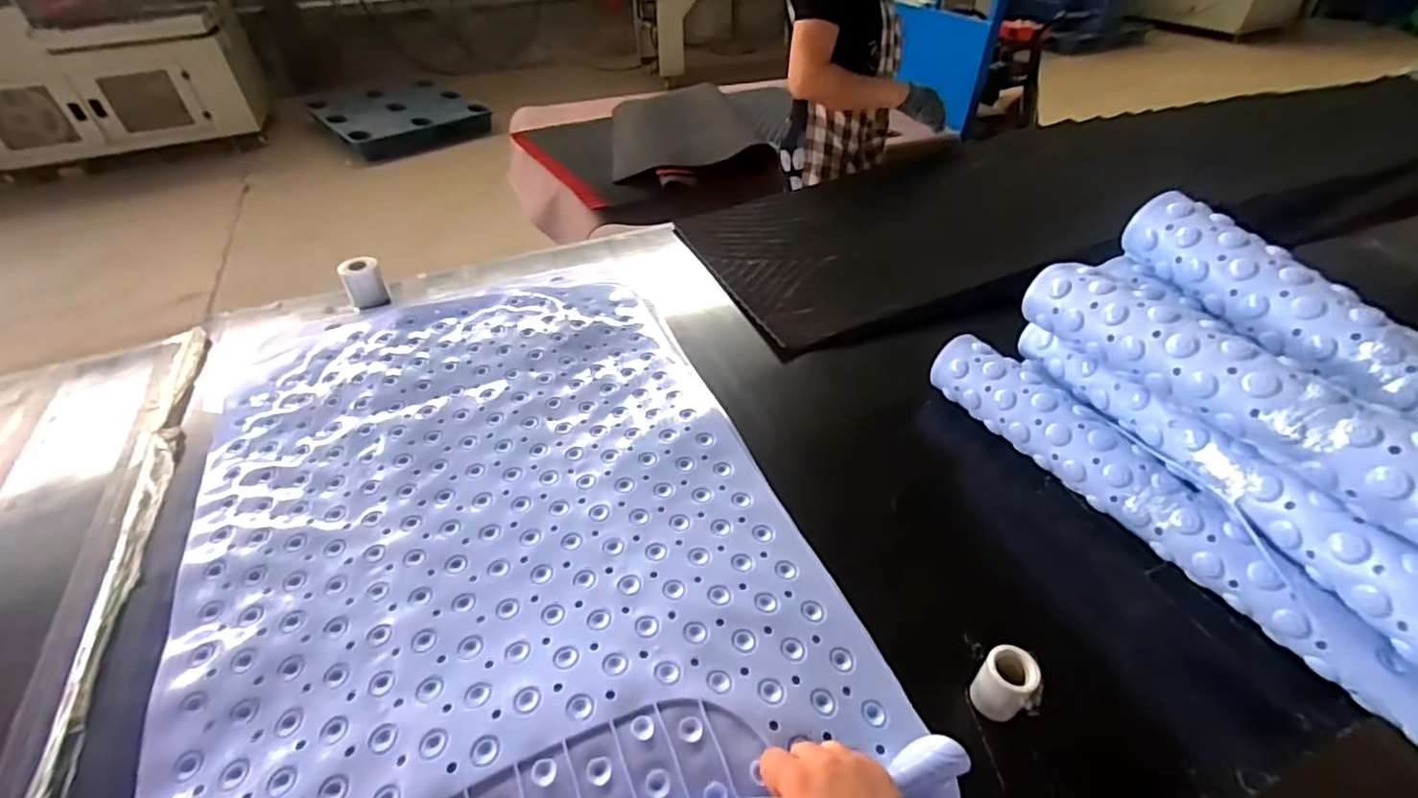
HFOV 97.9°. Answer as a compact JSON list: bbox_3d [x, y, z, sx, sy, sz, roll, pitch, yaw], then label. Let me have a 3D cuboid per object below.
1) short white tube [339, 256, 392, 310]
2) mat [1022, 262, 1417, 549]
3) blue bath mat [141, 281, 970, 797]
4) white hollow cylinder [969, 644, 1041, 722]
[{"bbox_3d":[-0.615,-0.205,1.106,0.065,0.074,0.063,-22,46,-22],"label":"short white tube"},{"bbox_3d":[0.560,0.021,0.585,0.069,0.082,0.617,-17,44,-17],"label":"mat"},{"bbox_3d":[-0.223,0.152,0.668,0.591,0.086,0.861,-16,43,-16],"label":"blue bath mat"},{"bbox_3d":[0.271,0.262,0.563,0.047,0.059,0.046,-30,49,-29],"label":"white hollow cylinder"}]

